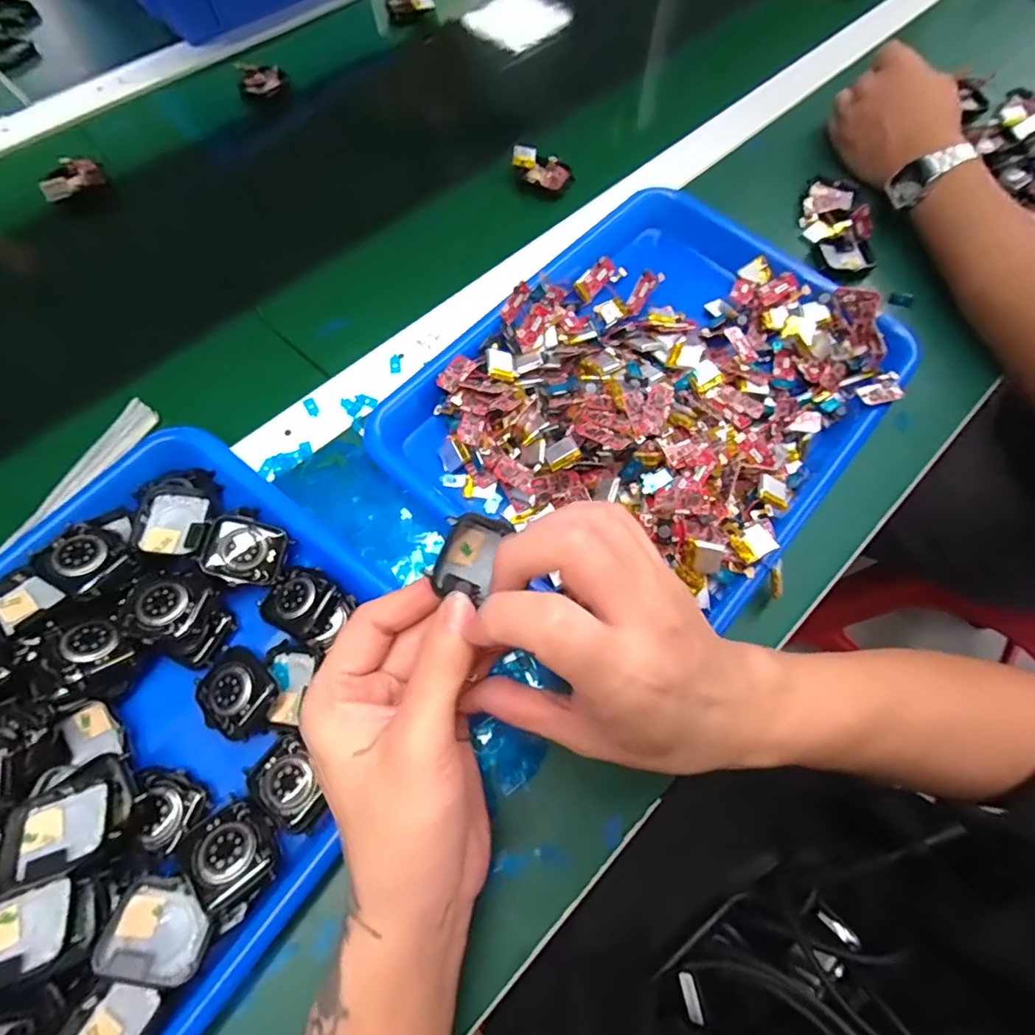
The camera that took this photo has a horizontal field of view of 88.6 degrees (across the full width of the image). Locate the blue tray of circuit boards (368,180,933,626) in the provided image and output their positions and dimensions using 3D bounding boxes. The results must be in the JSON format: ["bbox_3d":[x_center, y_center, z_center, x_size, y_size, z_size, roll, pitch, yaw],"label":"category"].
[{"bbox_3d":[0.097,-0.087,0.356,0.246,0.052,0.314,40,72,13],"label":"blue tray of circuit boards"}]

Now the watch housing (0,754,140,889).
[{"bbox_3d":[-0.208,0.140,0.248,0.051,0.009,0.039,-27,63,-16],"label":"watch housing"}]

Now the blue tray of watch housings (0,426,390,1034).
[{"bbox_3d":[-0.214,0.128,0.260,0.247,0.041,0.326,37,71,12],"label":"blue tray of watch housings"}]

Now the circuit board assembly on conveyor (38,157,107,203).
[{"bbox_3d":[-0.382,-0.289,0.454,0.026,0.019,0.051,39,71,13],"label":"circuit board assembly on conveyor"}]

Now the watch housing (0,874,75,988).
[{"bbox_3d":[-0.216,0.179,0.227,0.046,0.007,0.033,-18,70,-9],"label":"watch housing"}]

